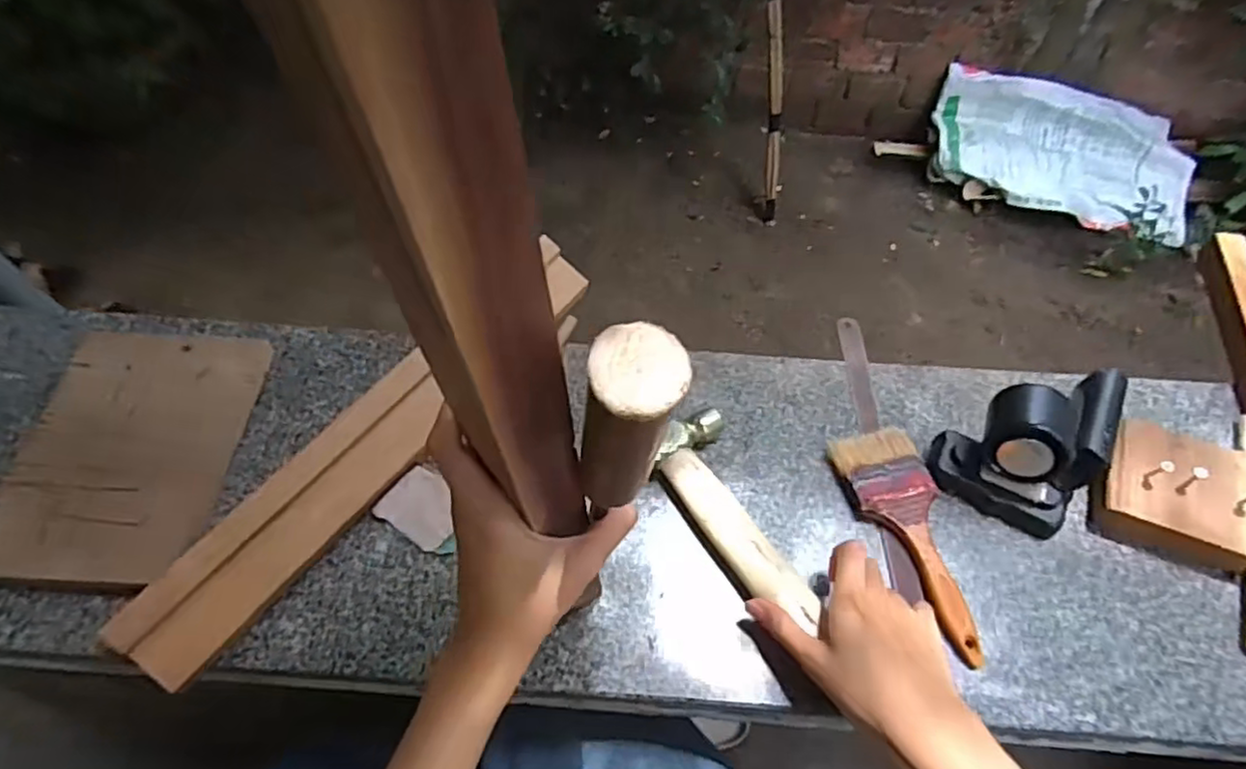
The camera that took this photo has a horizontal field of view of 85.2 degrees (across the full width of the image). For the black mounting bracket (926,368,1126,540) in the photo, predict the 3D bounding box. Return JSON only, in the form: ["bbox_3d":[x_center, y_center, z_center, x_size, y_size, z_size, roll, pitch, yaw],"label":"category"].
[{"bbox_3d":[0.335,0.029,0.549,0.116,0.079,0.153,27,61,15],"label":"black mounting bracket"}]

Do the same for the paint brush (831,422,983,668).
[{"bbox_3d":[0.227,0.119,0.527,0.071,0.016,0.184,-10,58,-8],"label":"paint brush"}]

